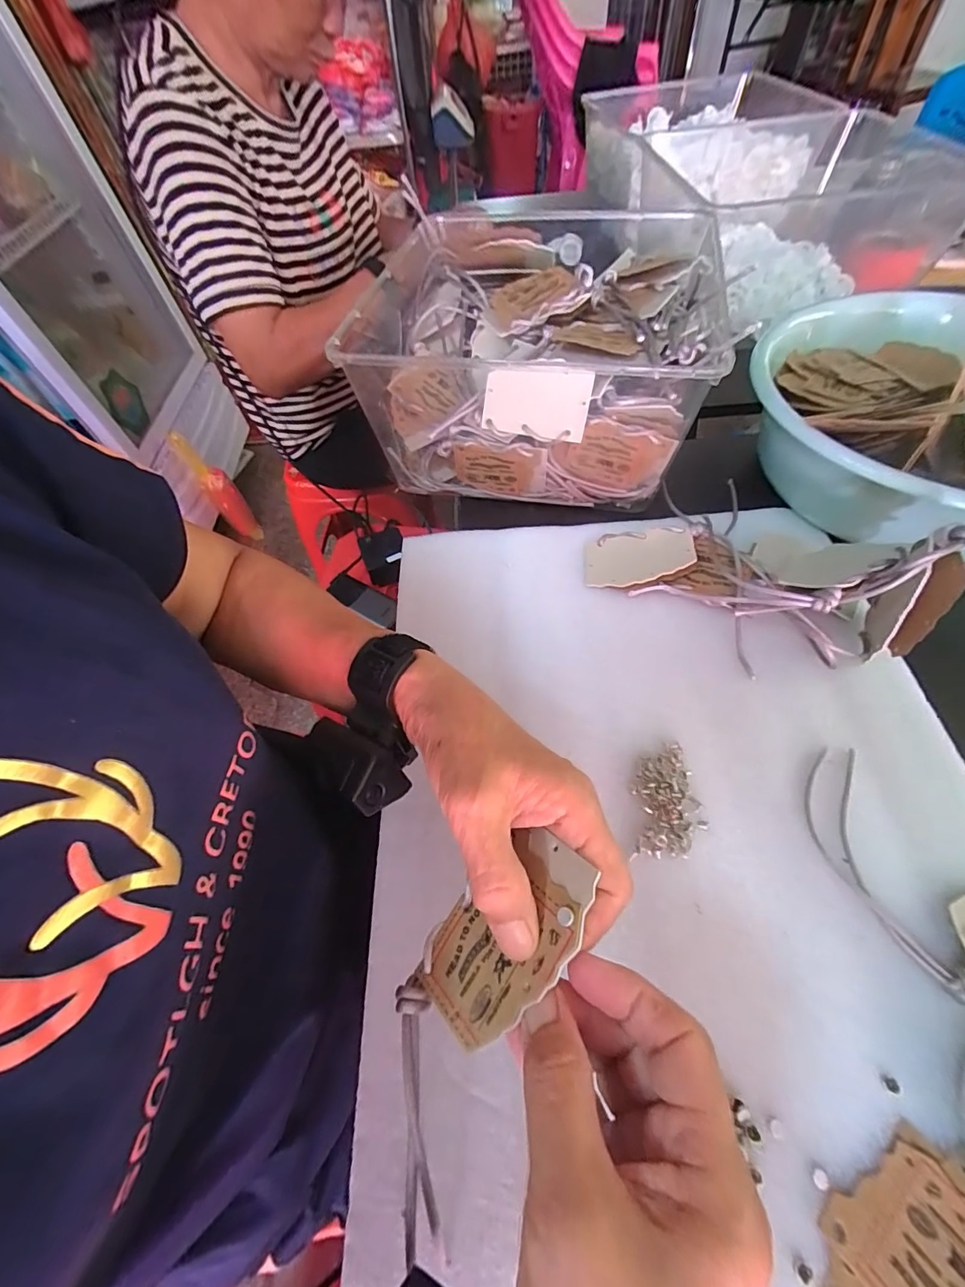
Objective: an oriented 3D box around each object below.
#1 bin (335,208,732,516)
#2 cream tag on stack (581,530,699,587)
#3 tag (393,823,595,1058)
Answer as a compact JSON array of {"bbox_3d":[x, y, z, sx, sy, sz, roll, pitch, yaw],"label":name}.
[{"bbox_3d":[0.047,-0.287,0.458,0.315,0.127,0.299,6,59,9],"label":"bin"},{"bbox_3d":[0.129,-0.072,0.379,0.085,0.005,0.056,-4,52,23],"label":"cream tag on stack"},{"bbox_3d":[0.006,0.124,0.192,0.054,0.006,0.090,26,77,47],"label":"tag"}]

